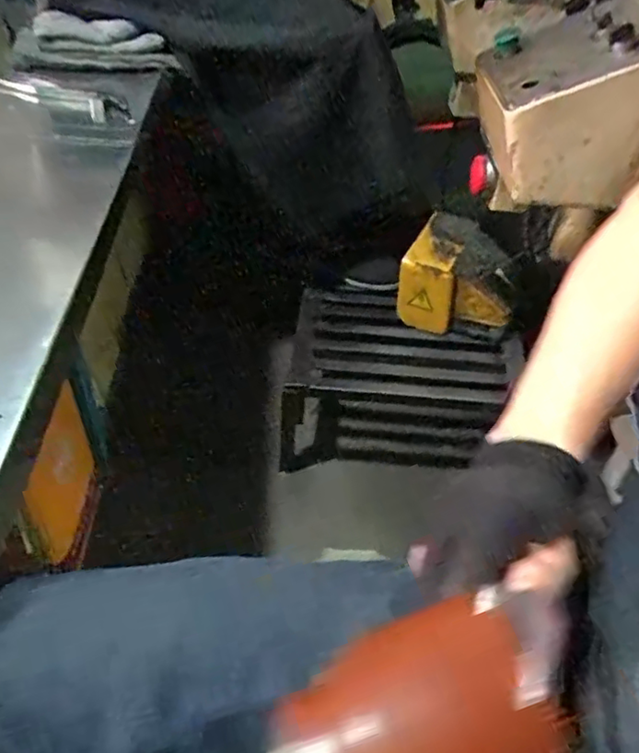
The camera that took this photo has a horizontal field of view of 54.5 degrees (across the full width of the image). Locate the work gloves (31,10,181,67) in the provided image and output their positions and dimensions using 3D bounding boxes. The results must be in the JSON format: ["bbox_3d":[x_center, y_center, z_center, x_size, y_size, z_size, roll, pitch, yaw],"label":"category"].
[{"bbox_3d":[-0.333,-0.515,0.951,0.200,0.062,0.063,1,43,-4],"label":"work gloves"}]

